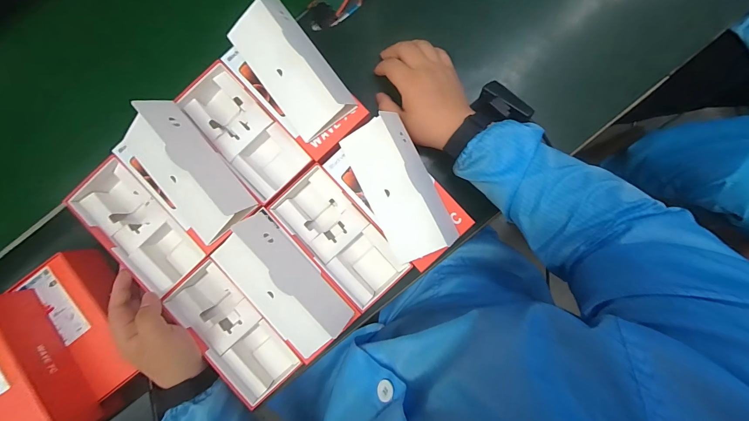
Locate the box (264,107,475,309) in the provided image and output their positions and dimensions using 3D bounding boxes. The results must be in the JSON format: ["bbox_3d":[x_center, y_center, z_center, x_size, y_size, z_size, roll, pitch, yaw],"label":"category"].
[{"bbox_3d":[-0.005,0.005,0.408,0.179,0.094,0.178,-39,86,-1],"label":"box"}]

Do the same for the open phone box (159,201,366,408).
[{"bbox_3d":[-0.144,0.122,0.430,0.175,0.059,0.174,-42,86,-1],"label":"open phone box"}]

